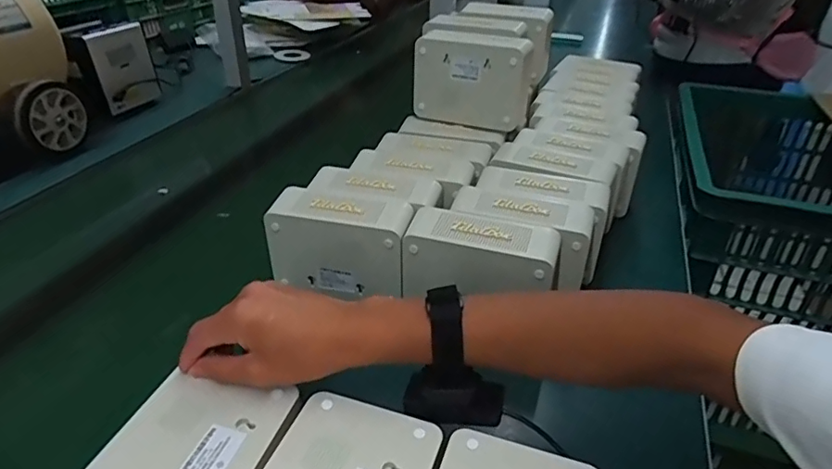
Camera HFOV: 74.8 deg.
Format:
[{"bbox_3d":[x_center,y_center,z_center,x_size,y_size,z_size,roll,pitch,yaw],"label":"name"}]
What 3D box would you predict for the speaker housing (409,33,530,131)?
[{"bbox_3d":[0.074,-0.200,0.711,0.147,0.113,0.060,14,35,19],"label":"speaker housing"}]

